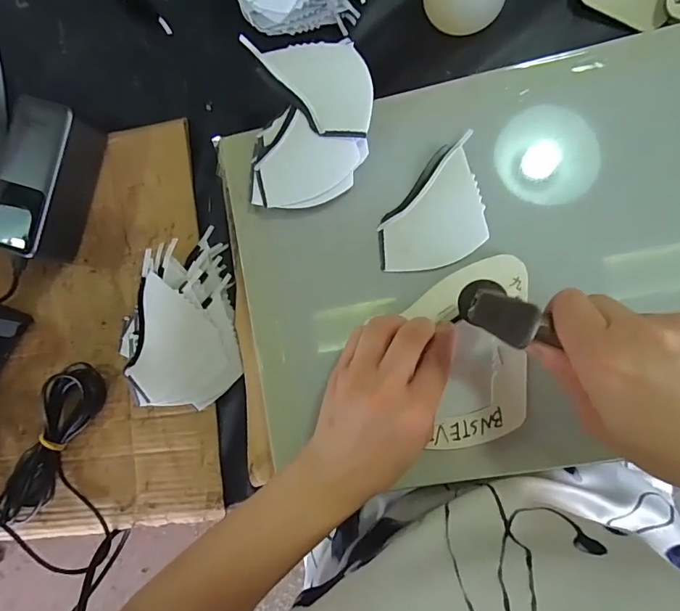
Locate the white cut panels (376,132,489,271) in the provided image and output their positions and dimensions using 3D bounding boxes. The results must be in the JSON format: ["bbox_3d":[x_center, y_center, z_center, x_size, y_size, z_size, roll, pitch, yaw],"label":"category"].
[{"bbox_3d":[0.065,-0.072,0.314,0.076,0.004,0.088,-7,87,8],"label":"white cut panels"}]

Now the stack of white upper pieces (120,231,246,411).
[{"bbox_3d":[-0.127,0.011,0.350,0.084,0.056,0.147,-6,87,9],"label":"stack of white upper pieces"}]

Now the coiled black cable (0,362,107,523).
[{"bbox_3d":[-0.254,0.120,0.377,0.041,0.024,0.145,27,92,9],"label":"coiled black cable"}]

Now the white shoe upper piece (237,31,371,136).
[{"bbox_3d":[-0.013,-0.174,0.319,0.062,0.013,0.114,-38,84,5],"label":"white shoe upper piece"}]

